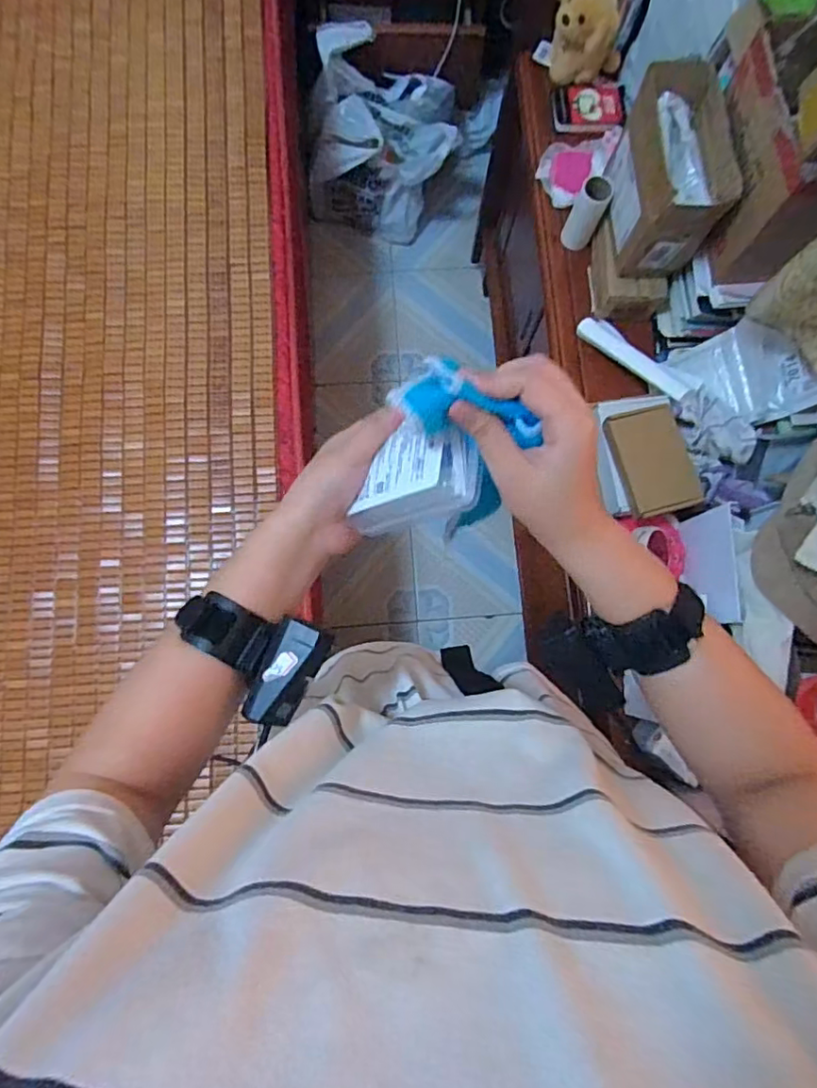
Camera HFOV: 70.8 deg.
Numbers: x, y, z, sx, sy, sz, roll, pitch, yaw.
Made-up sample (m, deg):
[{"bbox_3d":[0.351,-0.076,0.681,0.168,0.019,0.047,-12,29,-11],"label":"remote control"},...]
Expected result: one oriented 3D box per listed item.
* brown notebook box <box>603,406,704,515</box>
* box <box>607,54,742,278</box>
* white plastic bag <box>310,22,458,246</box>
[{"bbox_3d":[0.313,-0.108,0.728,0.092,0.017,0.134,-16,81,-4],"label":"brown notebook box"},{"bbox_3d":[0.334,-0.479,0.750,0.100,0.129,0.198,-1,80,-2],"label":"box"},{"bbox_3d":[-0.053,-0.952,1.363,0.326,0.313,0.293,13,80,1],"label":"white plastic bag"}]

